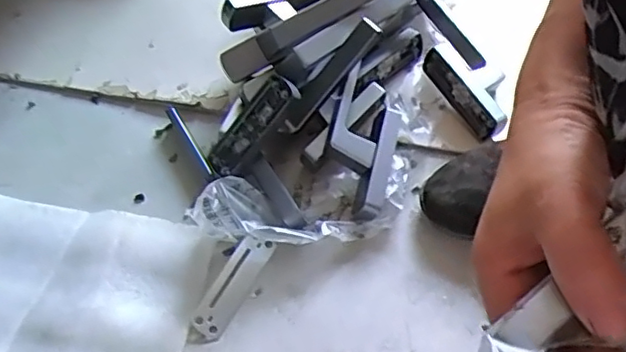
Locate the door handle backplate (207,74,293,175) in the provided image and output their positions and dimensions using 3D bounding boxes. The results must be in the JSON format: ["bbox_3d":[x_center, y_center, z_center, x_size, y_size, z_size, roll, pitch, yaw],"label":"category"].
[{"bbox_3d":[-0.055,-0.043,0.519,0.097,0.009,0.033,-48,58,16],"label":"door handle backplate"}]

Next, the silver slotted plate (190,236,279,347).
[{"bbox_3d":[-0.068,0.091,0.495,0.028,0.012,0.098,27,60,11],"label":"silver slotted plate"}]

